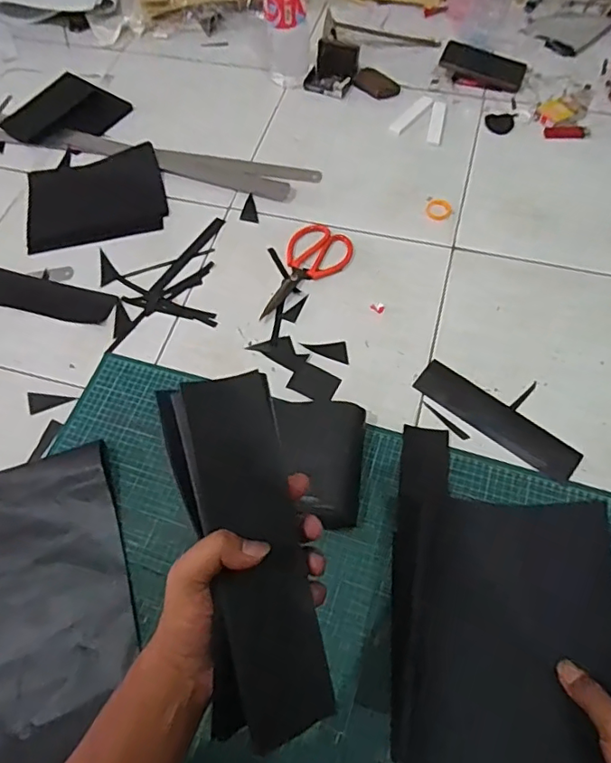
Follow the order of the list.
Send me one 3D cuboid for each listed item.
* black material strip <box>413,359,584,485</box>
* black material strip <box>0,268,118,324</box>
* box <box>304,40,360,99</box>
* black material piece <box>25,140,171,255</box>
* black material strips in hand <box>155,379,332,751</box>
[{"bbox_3d":[0.265,0.052,0.748,0.235,0.007,0.062,37,64,20],"label":"black material strip"},{"bbox_3d":[-0.435,-0.140,0.890,0.247,0.014,0.069,14,64,13],"label":"black material strip"},{"bbox_3d":[0.054,-0.644,1.097,0.092,0.050,0.096,19,65,13],"label":"box"},{"bbox_3d":[-0.387,-0.340,0.990,0.249,0.026,0.202,-11,62,-3],"label":"black material piece"},{"bbox_3d":[-0.041,0.109,0.363,0.079,0.026,0.235,-14,71,-4],"label":"black material strips in hand"}]

